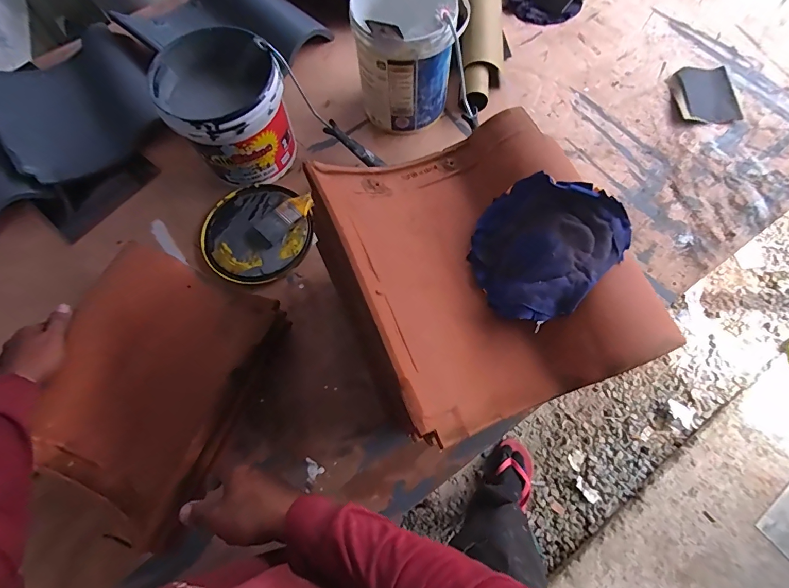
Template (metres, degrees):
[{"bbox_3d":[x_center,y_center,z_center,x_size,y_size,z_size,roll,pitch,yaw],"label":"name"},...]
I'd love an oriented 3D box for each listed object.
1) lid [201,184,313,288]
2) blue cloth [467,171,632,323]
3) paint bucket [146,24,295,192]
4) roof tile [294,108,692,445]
[{"bbox_3d":[-0.248,-0.111,0.728,0.185,0.024,0.187,-1,65,2],"label":"lid"},{"bbox_3d":[0.154,-0.053,0.434,0.150,0.067,0.143,-42,74,-15],"label":"blue cloth"},{"bbox_3d":[-0.277,-0.311,0.698,0.188,0.174,0.179,-1,65,2],"label":"paint bucket"},{"bbox_3d":[0.091,-0.034,0.436,0.310,0.074,0.325,-23,66,-9],"label":"roof tile"}]

